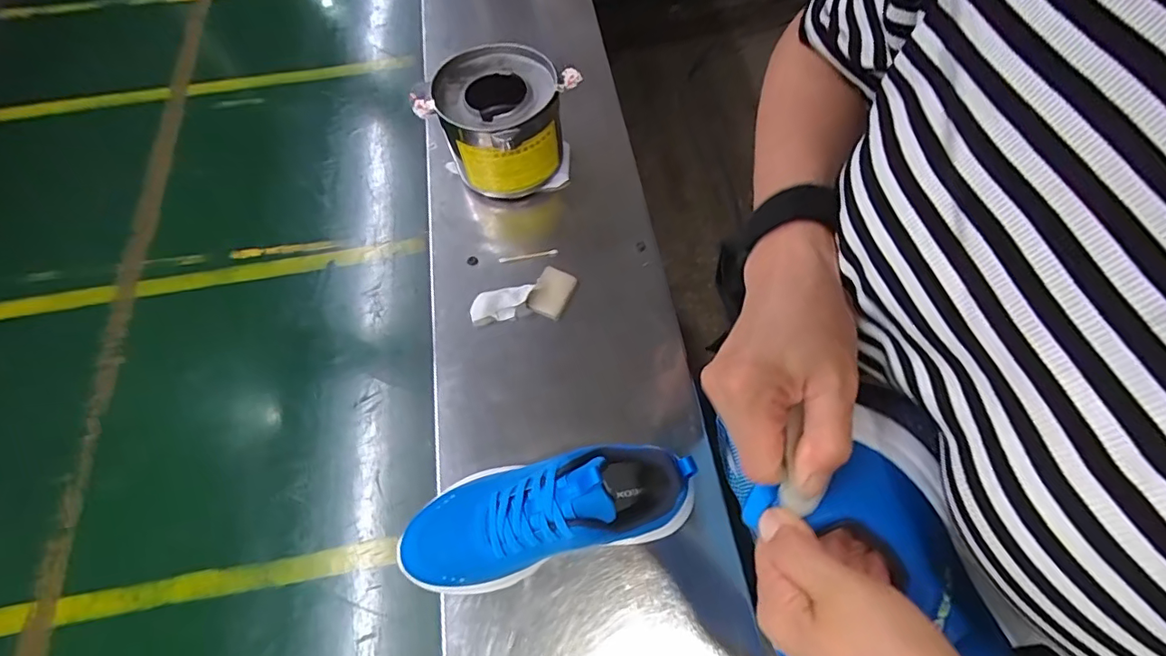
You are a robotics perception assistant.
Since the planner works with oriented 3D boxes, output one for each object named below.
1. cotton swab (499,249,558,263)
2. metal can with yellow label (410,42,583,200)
[{"bbox_3d":[-0.064,-0.086,0.615,0.069,0.005,0.008,-11,64,-4],"label":"cotton swab"},{"bbox_3d":[-0.094,-0.249,0.623,0.140,0.114,0.149,-1,64,1],"label":"metal can with yellow label"}]

